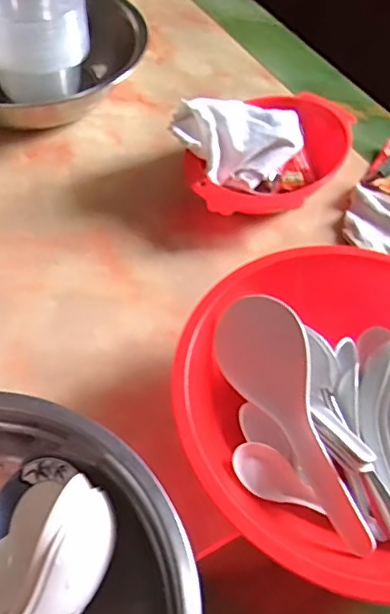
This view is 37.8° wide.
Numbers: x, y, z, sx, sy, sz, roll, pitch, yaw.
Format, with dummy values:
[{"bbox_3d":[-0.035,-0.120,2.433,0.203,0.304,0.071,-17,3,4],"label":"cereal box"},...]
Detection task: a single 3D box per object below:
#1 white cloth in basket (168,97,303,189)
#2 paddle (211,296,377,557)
[{"bbox_3d":[0.043,-0.164,0.572,0.131,0.075,0.092,4,53,-2],"label":"white cloth in basket"},{"bbox_3d":[0.069,0.076,0.387,0.062,0.018,0.179,-33,67,19],"label":"paddle"}]

